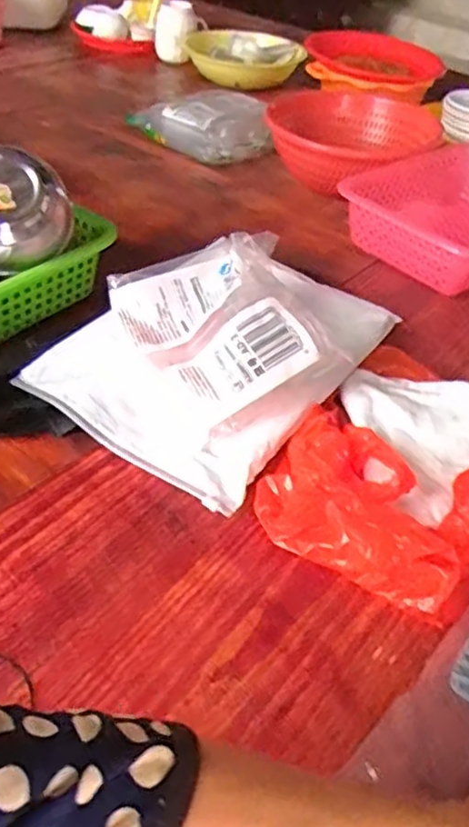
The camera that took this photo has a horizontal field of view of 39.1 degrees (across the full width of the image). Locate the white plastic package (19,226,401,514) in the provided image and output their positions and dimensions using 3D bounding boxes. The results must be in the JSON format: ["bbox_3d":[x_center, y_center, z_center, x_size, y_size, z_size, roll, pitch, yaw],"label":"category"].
[{"bbox_3d":[-0.015,-0.065,0.593,0.227,0.109,0.277,31,48,25],"label":"white plastic package"}]

